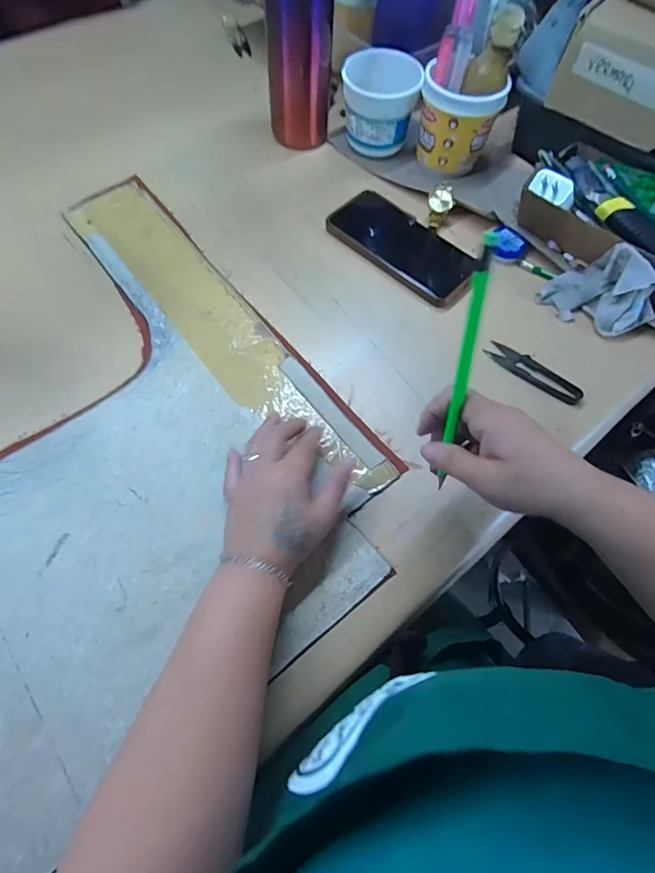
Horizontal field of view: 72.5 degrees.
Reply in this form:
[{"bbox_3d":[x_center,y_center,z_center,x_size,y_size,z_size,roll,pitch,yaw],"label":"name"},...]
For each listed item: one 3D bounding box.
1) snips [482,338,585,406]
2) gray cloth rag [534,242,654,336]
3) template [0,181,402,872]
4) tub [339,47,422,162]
[{"bbox_3d":[0.198,-0.063,0.427,0.096,0.008,0.023,40,70,14],"label":"snips"},{"bbox_3d":[0.276,-0.145,0.441,0.065,0.056,0.091,-33,72,-16],"label":"gray cloth rag"},{"bbox_3d":[-0.236,0.021,0.374,0.453,0.010,0.491,-36,72,-17],"label":"template"},{"bbox_3d":[0.059,-0.399,0.538,0.088,0.079,0.085,-3,66,-4],"label":"tub"}]

